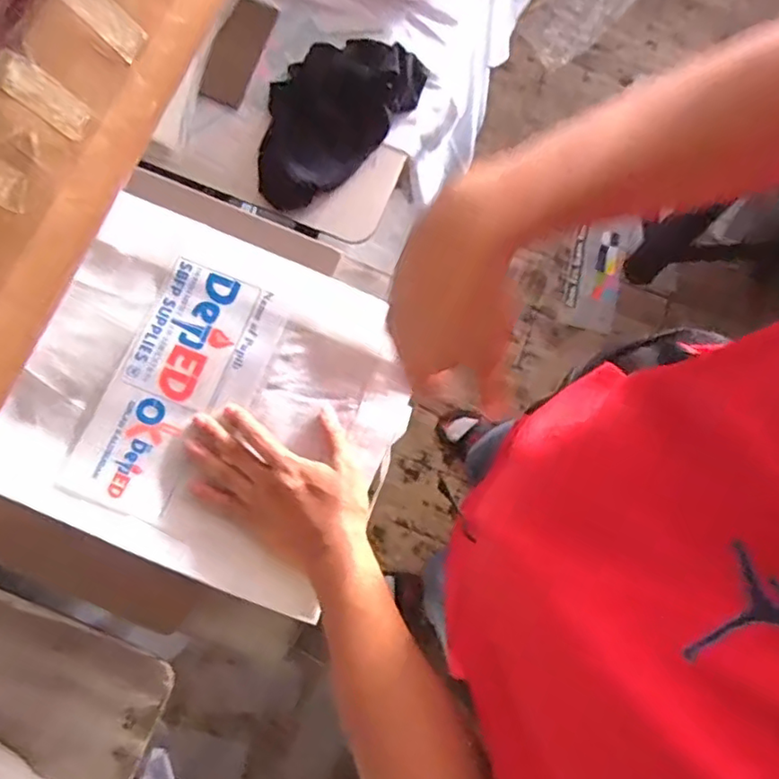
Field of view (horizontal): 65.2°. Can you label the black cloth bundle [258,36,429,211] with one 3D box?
[{"bbox_3d":[-0.066,-0.331,0.713,0.249,0.071,0.118,-43,82,-7],"label":"black cloth bundle"}]

